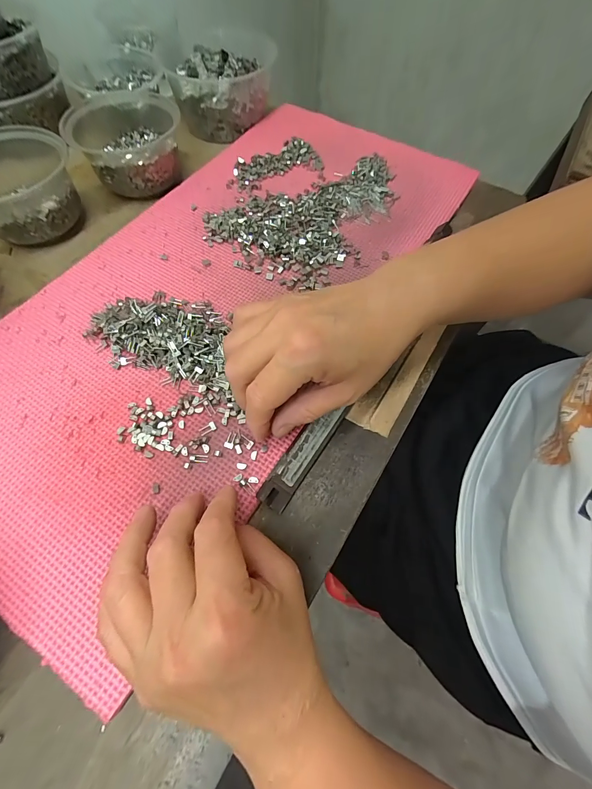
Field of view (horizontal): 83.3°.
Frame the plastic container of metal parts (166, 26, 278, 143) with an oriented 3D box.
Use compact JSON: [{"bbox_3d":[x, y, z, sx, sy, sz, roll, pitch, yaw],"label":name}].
[{"bbox_3d":[-0.088,-0.389,0.407,0.122,0.063,0.104,-10,66,-6],"label":"plastic container of metal parts"}]

